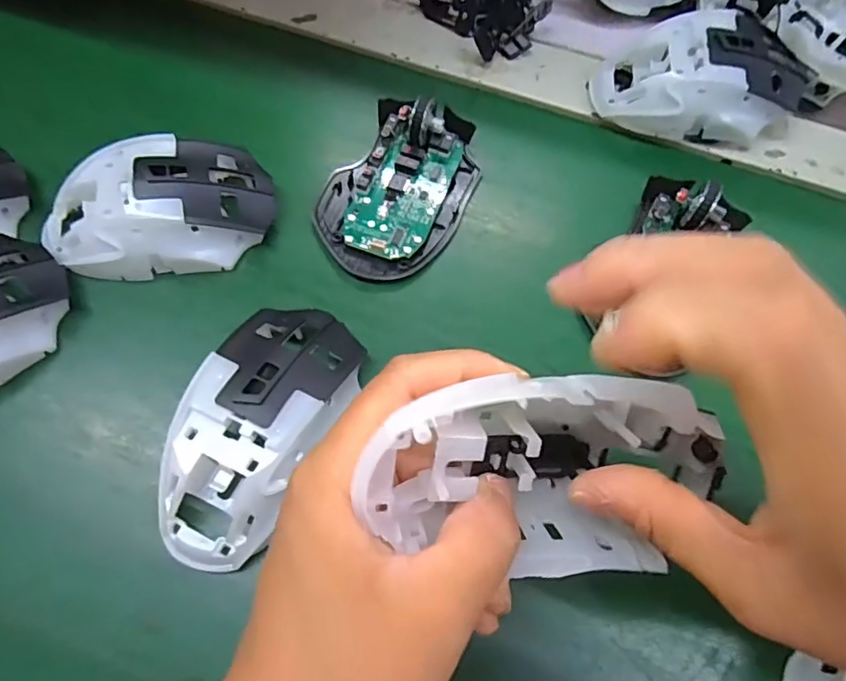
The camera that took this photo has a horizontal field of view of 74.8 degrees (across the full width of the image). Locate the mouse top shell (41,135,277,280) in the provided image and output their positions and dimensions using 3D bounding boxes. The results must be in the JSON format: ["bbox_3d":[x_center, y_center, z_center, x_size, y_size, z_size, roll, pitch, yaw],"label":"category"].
[{"bbox_3d":[-0.132,-0.068,0.276,0.108,0.033,0.063,-9,65,-4],"label":"mouse top shell"}]

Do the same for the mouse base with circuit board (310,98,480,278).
[{"bbox_3d":[-0.010,-0.087,0.295,0.071,0.028,0.112,28,67,12],"label":"mouse base with circuit board"}]

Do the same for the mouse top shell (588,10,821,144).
[{"bbox_3d":[0.167,-0.148,0.319,0.131,0.045,0.065,5,71,3],"label":"mouse top shell"}]

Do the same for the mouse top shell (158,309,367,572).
[{"bbox_3d":[-0.066,0.037,0.232,0.062,0.035,0.113,21,72,8],"label":"mouse top shell"}]

